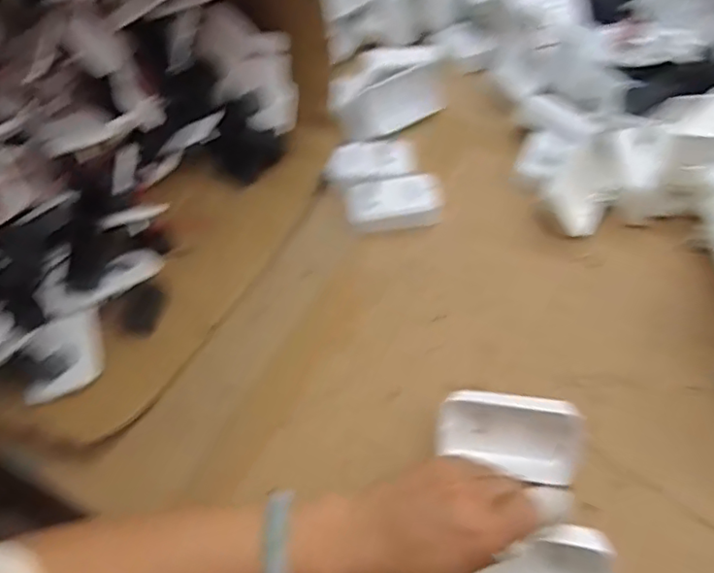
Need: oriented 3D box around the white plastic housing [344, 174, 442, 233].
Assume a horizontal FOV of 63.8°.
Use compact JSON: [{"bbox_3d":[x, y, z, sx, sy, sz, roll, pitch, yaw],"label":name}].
[{"bbox_3d":[0.040,-0.087,0.591,0.097,0.023,0.055,-11,52,-2],"label":"white plastic housing"}]

